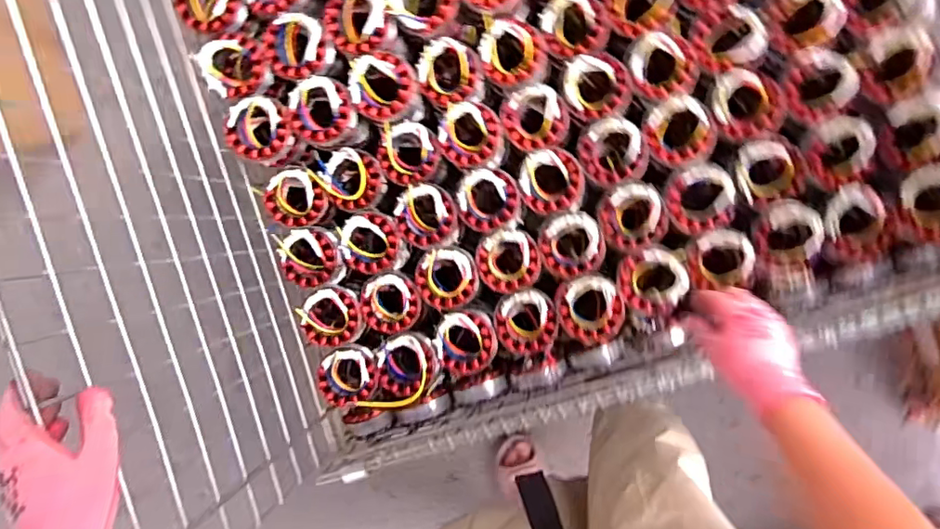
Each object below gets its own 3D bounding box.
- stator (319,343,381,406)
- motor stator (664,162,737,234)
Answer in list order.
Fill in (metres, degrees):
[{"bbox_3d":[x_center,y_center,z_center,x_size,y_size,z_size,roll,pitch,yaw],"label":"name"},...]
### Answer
[{"bbox_3d":[-0.178,0.162,0.845,0.089,0.072,0.085,-43,89,7],"label":"stator"},{"bbox_3d":[0.306,-0.089,0.755,0.085,0.057,0.093,0,94,6],"label":"motor stator"}]

